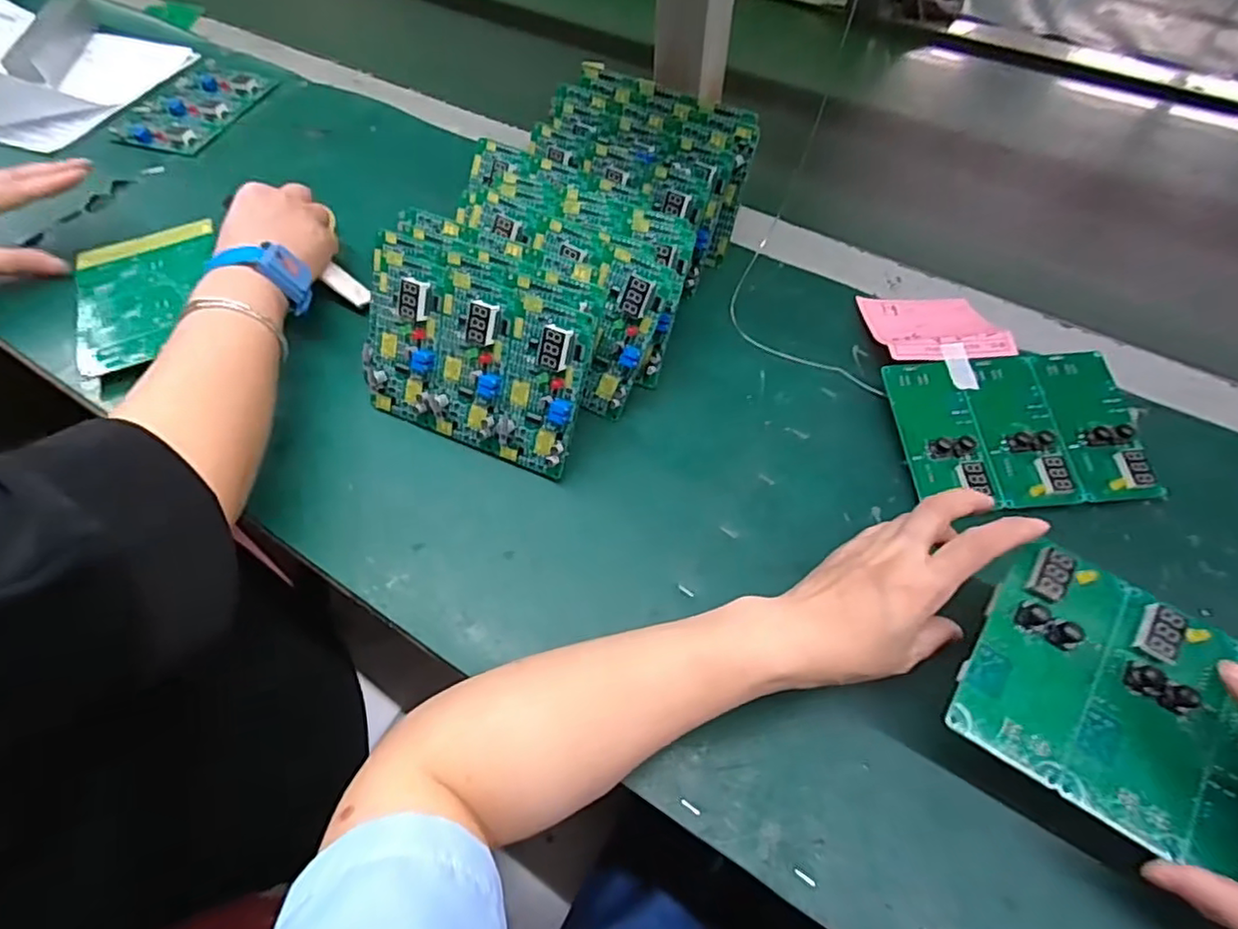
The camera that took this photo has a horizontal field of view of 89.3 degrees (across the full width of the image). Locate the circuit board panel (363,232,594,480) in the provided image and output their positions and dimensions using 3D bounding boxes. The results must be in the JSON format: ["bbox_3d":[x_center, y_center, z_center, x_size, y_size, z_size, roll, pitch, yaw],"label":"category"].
[{"bbox_3d":[-0.094,-0.067,0.398,0.154,0.114,0.024,20,24,15],"label":"circuit board panel"}]

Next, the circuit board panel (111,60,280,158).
[{"bbox_3d":[-0.438,-0.366,0.641,0.109,0.008,0.143,18,59,10],"label":"circuit board panel"}]

